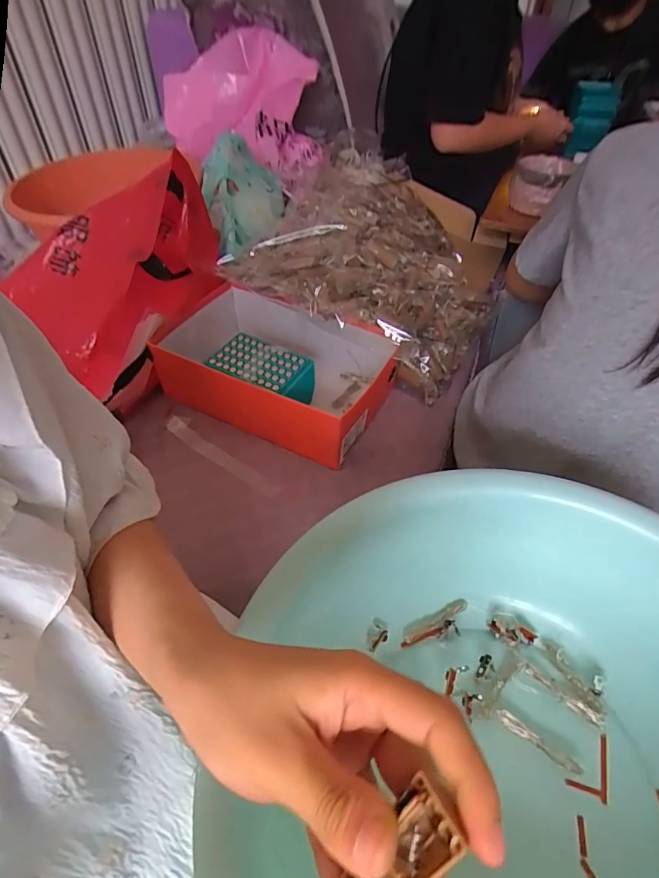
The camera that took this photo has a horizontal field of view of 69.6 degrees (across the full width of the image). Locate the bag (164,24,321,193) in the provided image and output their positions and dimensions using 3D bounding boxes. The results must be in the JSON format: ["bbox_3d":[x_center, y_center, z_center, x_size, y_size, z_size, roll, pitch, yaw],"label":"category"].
[{"bbox_3d":[-0.156,-0.699,0.995,0.281,0.191,0.319,-35,56,-29],"label":"bag"}]

